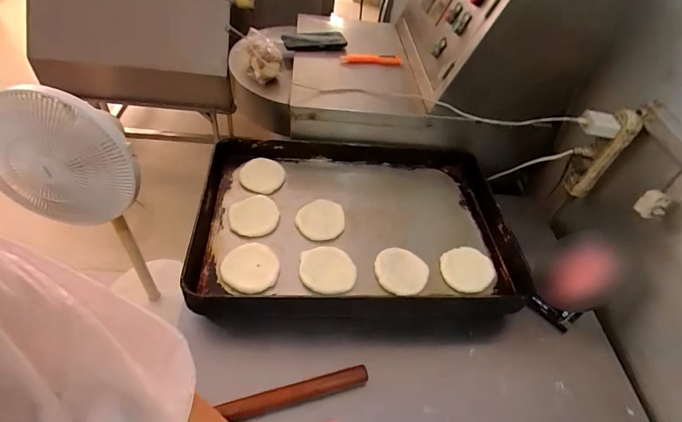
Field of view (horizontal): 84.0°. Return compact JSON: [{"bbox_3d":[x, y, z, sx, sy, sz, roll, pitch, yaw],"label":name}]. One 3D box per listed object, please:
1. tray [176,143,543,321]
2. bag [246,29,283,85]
[{"bbox_3d":[0.028,0.028,0.781,0.613,0.102,0.410,2,48,-7],"label":"tray"},{"bbox_3d":[-0.182,-0.363,0.899,0.085,0.088,0.103,-1,49,-12],"label":"bag"}]

